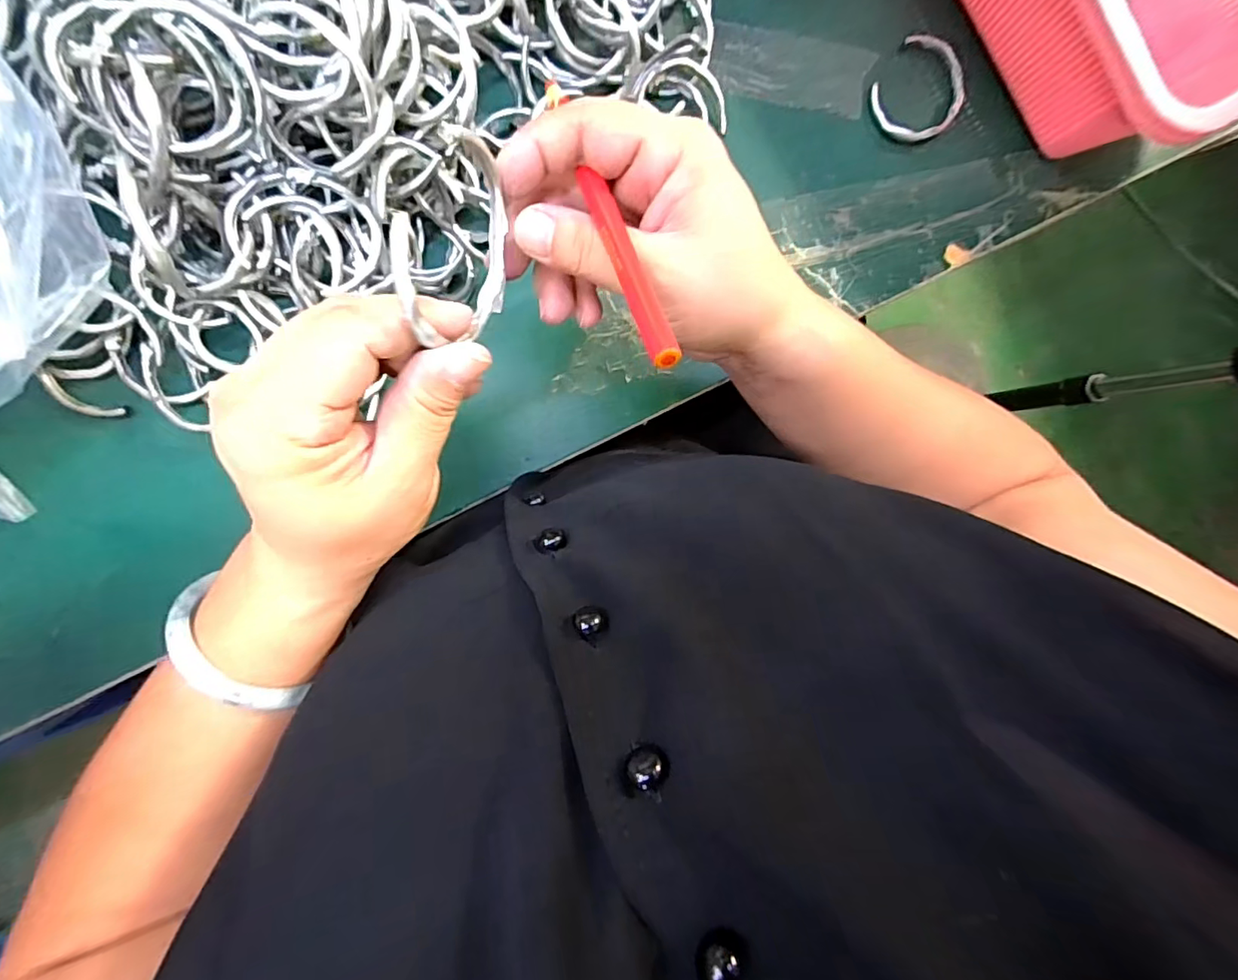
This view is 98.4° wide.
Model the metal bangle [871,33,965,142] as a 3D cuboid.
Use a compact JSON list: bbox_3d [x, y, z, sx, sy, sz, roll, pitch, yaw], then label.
[{"bbox_3d":[0.194,-0.255,0.341,0.053,0.007,0.069,36,87,-8],"label":"metal bangle"}]

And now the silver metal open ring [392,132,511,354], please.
[{"bbox_3d":[-0.052,-0.079,0.166,0.007,0.062,0.058,6,111,15],"label":"silver metal open ring"}]

